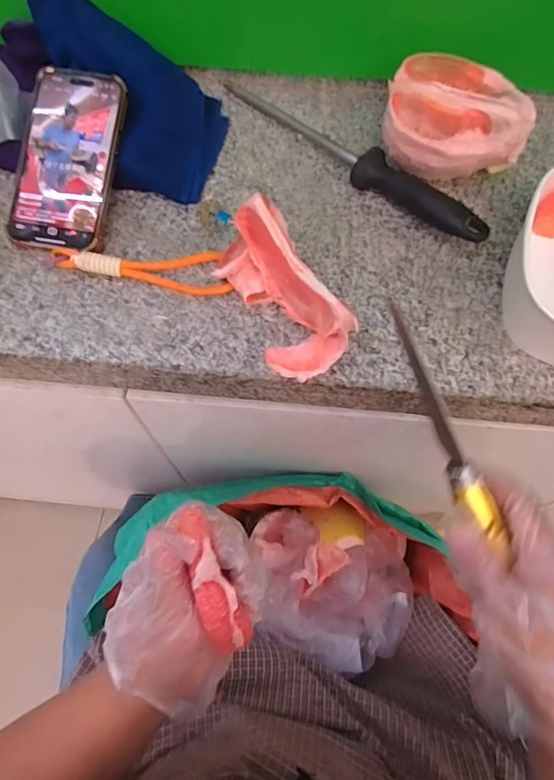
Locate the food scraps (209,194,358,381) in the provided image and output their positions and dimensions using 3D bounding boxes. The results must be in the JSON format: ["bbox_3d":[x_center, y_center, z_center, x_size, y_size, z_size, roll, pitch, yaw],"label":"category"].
[{"bbox_3d":[0.001,-0.065,0.320,0.054,0.065,0.115,-34,73,-14],"label":"food scraps"}]

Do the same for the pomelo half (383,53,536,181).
[{"bbox_3d":[0.150,-0.222,0.392,0.122,0.060,0.107,6,68,1],"label":"pomelo half"}]

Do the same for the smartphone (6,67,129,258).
[{"bbox_3d":[-0.167,-0.184,0.366,0.071,0.007,0.146,10,86,0],"label":"smartphone"}]

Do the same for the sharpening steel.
[{"bbox_3d":[0.059,-0.210,0.400,0.033,0.031,0.283,-41,75,-16],"label":"sharpening steel"}]

